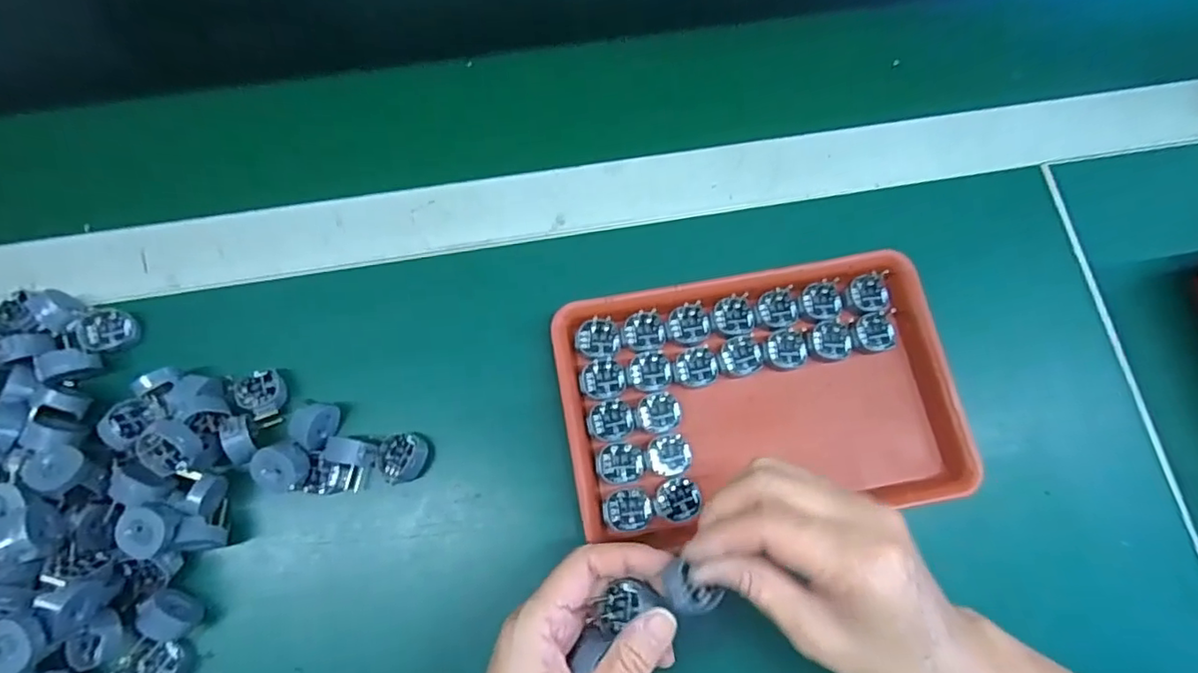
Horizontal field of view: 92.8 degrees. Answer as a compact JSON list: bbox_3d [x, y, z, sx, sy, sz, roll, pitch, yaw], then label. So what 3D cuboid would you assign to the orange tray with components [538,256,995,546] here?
[{"bbox_3d":[0.098,0.036,0.358,0.235,0.020,0.152,-9,77,-4],"label":"orange tray with components"}]

